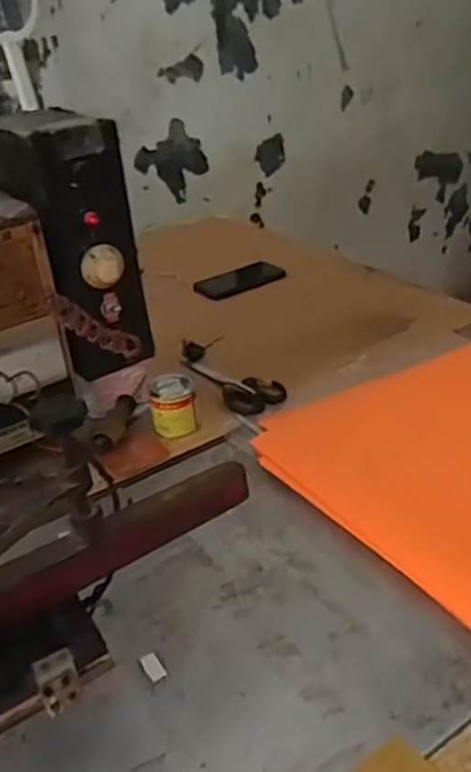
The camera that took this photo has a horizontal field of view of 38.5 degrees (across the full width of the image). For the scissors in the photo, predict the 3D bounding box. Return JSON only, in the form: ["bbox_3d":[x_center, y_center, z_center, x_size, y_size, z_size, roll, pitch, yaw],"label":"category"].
[{"bbox_3d":[-0.017,-0.006,0.895,0.068,0.015,0.170,-31,39,-35],"label":"scissors"}]

